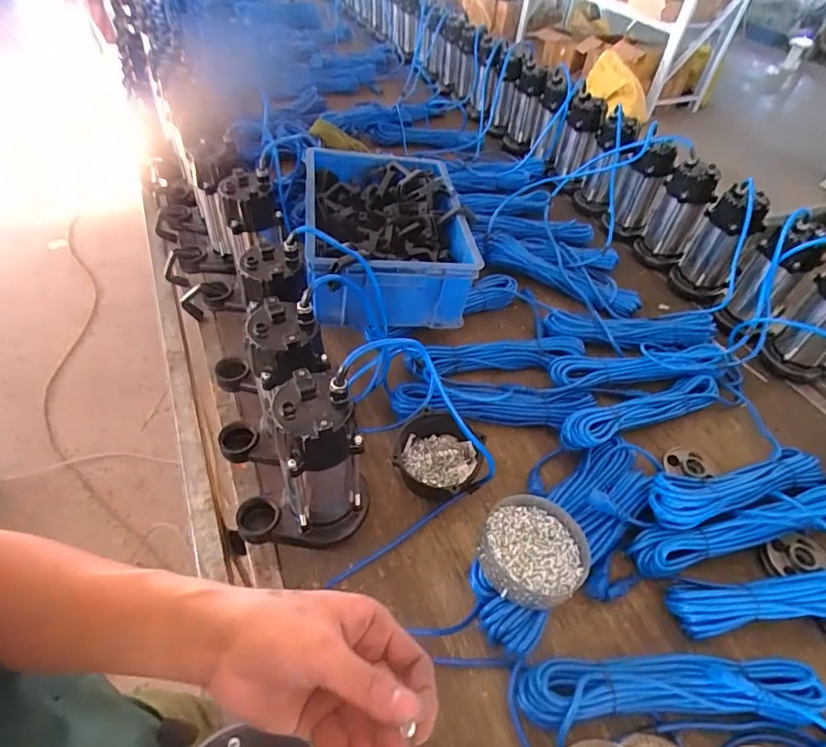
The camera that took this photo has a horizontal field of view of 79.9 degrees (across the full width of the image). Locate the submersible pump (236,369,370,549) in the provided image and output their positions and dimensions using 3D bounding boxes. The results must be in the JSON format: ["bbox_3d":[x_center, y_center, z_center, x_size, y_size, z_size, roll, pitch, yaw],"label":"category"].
[{"bbox_3d":[-0.135,0.119,0.577,0.152,0.226,0.100,-23,55,-24],"label":"submersible pump"}]

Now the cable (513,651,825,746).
[{"bbox_3d":[0.293,0.362,0.564,0.342,0.037,0.072,-2,50,-4],"label":"cable"}]

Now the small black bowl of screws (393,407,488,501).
[{"bbox_3d":[0.049,0.127,0.753,0.127,0.073,0.120,3,48,-3],"label":"small black bowl of screws"}]

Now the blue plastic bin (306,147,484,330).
[{"bbox_3d":[-0.050,-0.281,0.948,0.294,0.162,0.435,-2,49,-8],"label":"blue plastic bin"}]

